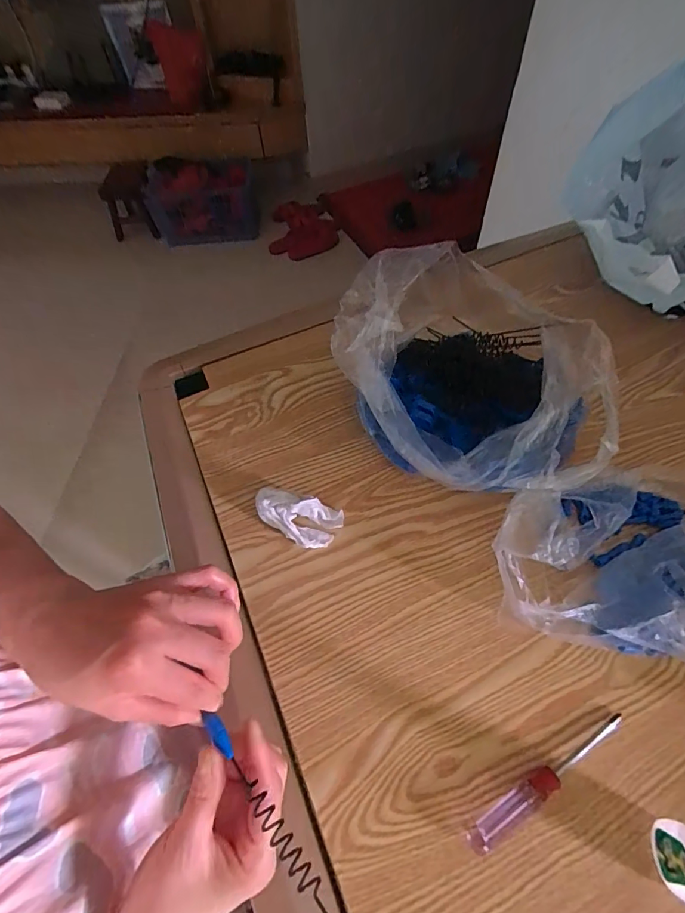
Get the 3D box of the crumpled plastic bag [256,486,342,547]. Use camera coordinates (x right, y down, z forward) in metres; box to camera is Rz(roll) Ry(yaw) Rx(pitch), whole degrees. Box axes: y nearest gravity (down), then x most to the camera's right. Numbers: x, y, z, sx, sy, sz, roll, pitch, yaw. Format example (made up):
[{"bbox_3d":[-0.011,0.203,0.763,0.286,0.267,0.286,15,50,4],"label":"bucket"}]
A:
[{"bbox_3d":[-0.048,0.060,0.433,0.091,0.040,0.045,11,59,10],"label":"crumpled plastic bag"}]

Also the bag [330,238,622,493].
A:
[{"bbox_3d":[0.156,-0.085,0.432,0.259,0.178,0.253,-35,63,-18],"label":"bag"}]

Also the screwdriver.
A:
[{"bbox_3d":[0.155,0.241,0.323,0.149,0.014,0.018,-30,61,-15],"label":"screwdriver"}]

